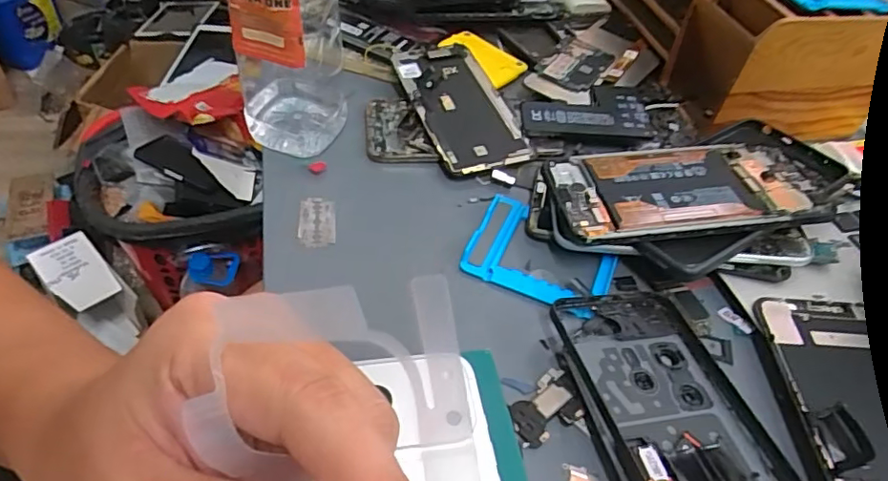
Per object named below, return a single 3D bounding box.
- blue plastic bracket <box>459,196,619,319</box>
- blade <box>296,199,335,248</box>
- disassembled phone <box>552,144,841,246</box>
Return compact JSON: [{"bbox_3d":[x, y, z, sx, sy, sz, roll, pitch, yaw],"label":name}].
[{"bbox_3d":[0.058,0.009,0.337,0.084,0.013,0.069,23,49,16],"label":"blue plastic bracket"},{"bbox_3d":[-0.078,-0.012,0.345,0.022,0.004,0.040,-2,47,-10],"label":"blade"},{"bbox_3d":[0.151,-0.032,0.340,0.170,0.007,0.072,-5,47,-6],"label":"disassembled phone"}]

